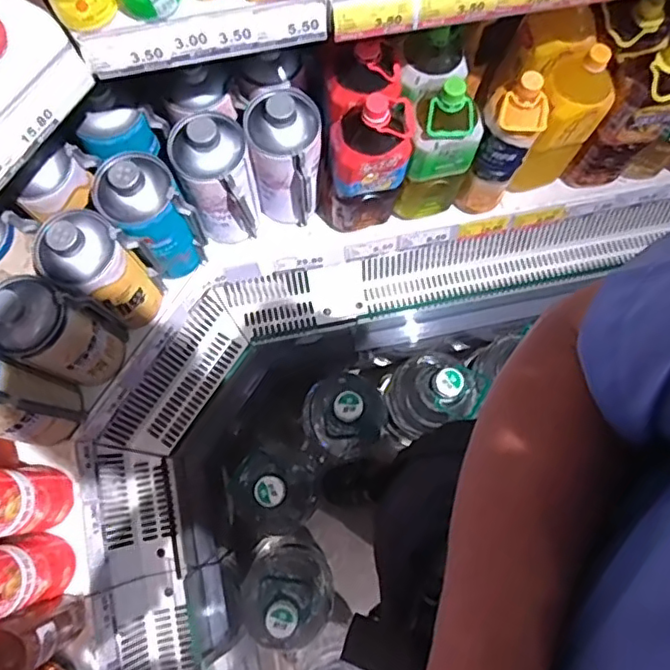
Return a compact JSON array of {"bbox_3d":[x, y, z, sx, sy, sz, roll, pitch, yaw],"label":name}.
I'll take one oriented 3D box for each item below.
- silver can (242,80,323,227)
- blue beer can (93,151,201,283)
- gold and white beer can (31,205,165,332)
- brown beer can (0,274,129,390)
[{"bbox_3d":[-0.076,-0.272,0.912,0.100,0.239,0.123,-5,76,-3],"label":"silver can"},{"bbox_3d":[-0.273,-0.176,0.874,0.099,0.247,0.101,0,76,-2],"label":"blue beer can"},{"bbox_3d":[-0.330,-0.087,0.851,0.090,0.239,0.108,36,78,7],"label":"gold and white beer can"},{"bbox_3d":[-0.388,-0.005,0.828,0.107,0.241,0.112,27,77,5],"label":"brown beer can"}]

